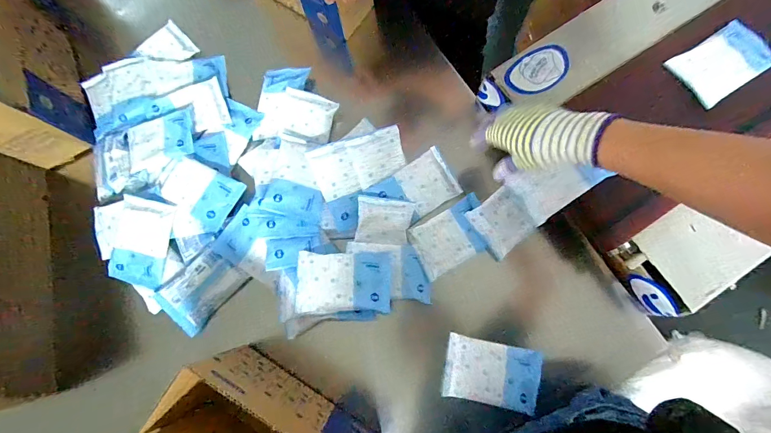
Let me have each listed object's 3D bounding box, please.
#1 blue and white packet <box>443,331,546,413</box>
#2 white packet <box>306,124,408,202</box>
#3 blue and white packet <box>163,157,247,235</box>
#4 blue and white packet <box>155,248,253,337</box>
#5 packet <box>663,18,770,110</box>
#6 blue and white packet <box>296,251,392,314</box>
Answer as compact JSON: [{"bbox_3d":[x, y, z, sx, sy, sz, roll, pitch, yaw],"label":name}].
[{"bbox_3d":[0.151,0.221,0.516,0.131,0.011,0.082,12,78,4],"label":"blue and white packet"},{"bbox_3d":[-0.040,-0.084,0.563,0.140,0.017,0.080,-20,78,-3],"label":"white packet"},{"bbox_3d":[-0.294,-0.038,0.585,0.116,0.017,0.087,29,80,7],"label":"blue and white packet"},{"bbox_3d":[-0.284,0.111,0.568,0.088,0.013,0.119,44,82,9],"label":"blue and white packet"},{"bbox_3d":[0.480,-0.220,0.518,0.145,0.026,0.084,-32,79,-5],"label":"packet"},{"bbox_3d":[-0.058,0.093,0.526,0.132,0.031,0.083,-2,78,1],"label":"blue and white packet"}]

